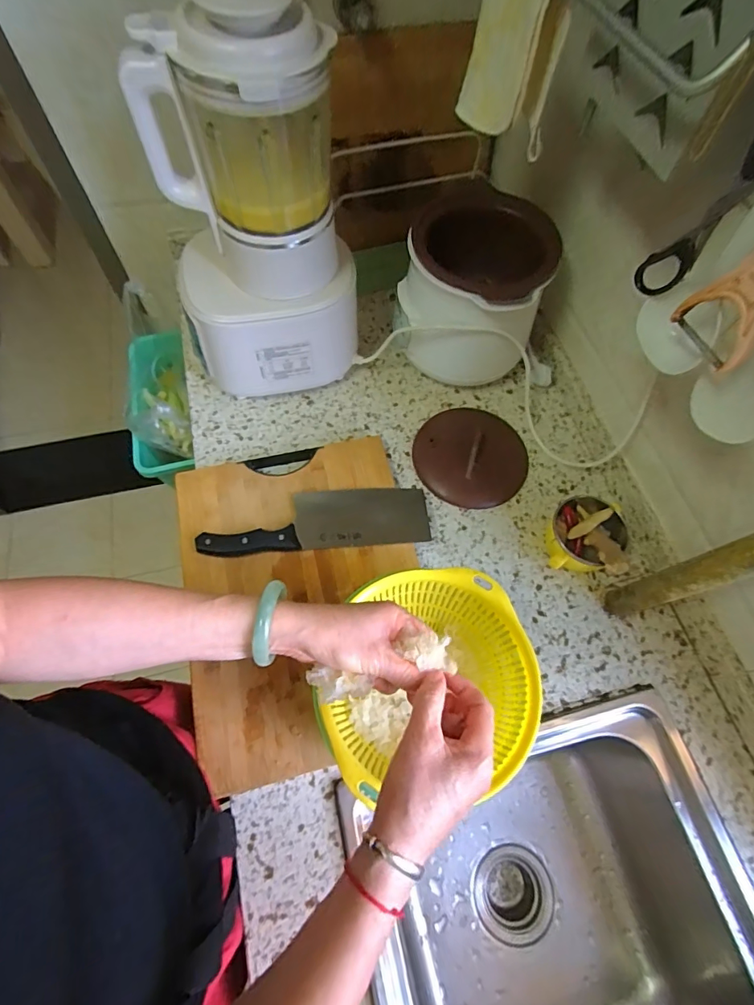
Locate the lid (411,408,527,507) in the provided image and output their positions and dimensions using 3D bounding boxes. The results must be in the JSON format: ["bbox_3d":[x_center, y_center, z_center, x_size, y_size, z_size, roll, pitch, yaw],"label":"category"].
[{"bbox_3d":[0.142,-0.073,0.671,0.165,0.035,0.160,1,65,-2],"label":"lid"}]

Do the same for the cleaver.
[{"bbox_3d":[-0.076,0.020,0.600,0.291,0.018,0.083,-5,65,-5],"label":"cleaver"}]

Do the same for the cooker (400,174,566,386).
[{"bbox_3d":[0.135,-0.292,0.677,0.191,0.217,0.155,14,65,4],"label":"cooker"}]

